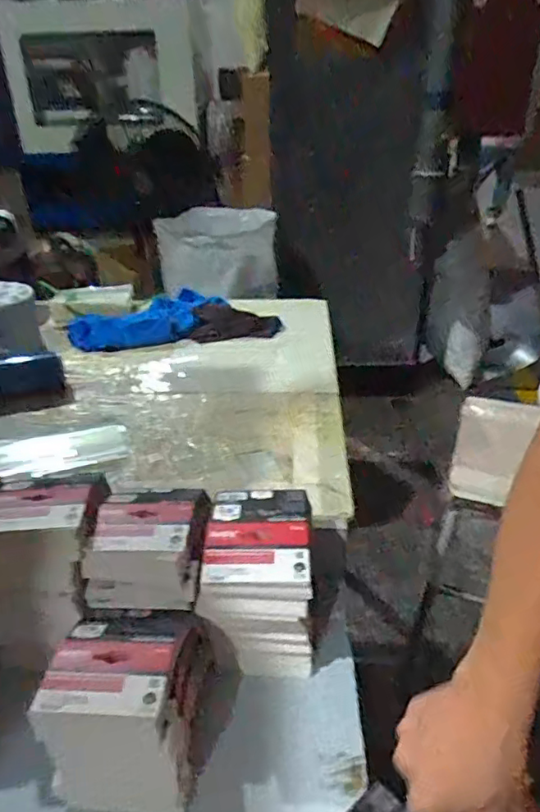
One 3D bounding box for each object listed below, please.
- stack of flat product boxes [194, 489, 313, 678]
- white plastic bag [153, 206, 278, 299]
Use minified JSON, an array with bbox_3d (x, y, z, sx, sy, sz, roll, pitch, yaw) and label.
[{"bbox_3d":[-0.012,0.182,0.595,0.110,0.139,0.135,2,31,0],"label":"stack of flat product boxes"},{"bbox_3d":[-0.159,-0.481,1.835,0.399,0.290,0.181,-8,31,-12],"label":"white plastic bag"}]

